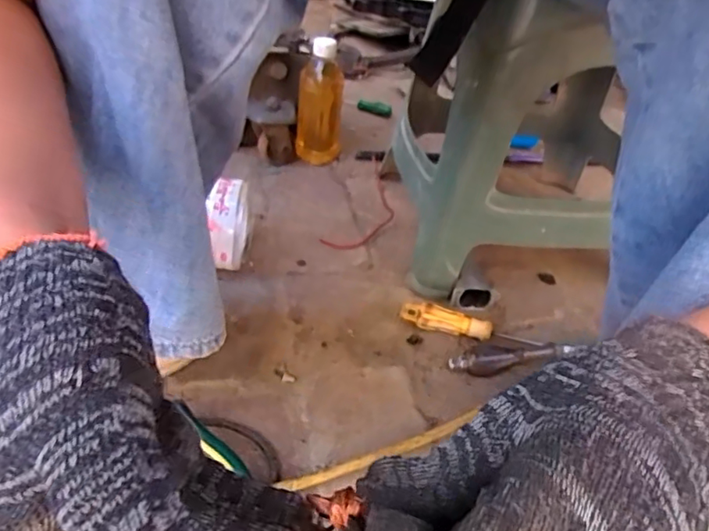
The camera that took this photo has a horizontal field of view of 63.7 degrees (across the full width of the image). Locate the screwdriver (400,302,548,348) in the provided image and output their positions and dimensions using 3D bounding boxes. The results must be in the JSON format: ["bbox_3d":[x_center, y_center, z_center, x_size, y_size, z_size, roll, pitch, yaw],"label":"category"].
[{"bbox_3d":[0.123,0.066,0.603,0.149,0.021,0.020,15,38,10],"label":"screwdriver"}]

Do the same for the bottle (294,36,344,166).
[{"bbox_3d":[-0.053,-0.243,0.853,0.065,0.177,0.058,6,38,-2],"label":"bottle"}]

